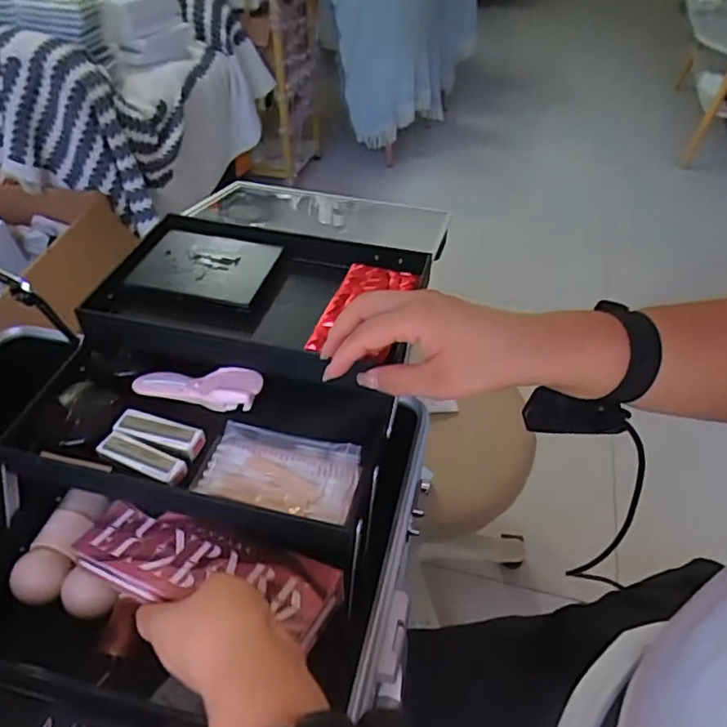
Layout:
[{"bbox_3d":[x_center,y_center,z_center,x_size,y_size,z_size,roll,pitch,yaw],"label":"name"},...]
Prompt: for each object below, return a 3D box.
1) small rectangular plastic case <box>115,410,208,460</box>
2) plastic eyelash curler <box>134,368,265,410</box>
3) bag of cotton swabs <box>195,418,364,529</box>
[{"bbox_3d":[-0.148,0.052,0.446,0.064,0.014,0.022,16,45,16],"label":"small rectangular plastic case"},{"bbox_3d":[-0.129,0.016,0.478,0.097,0.018,0.028,8,44,8],"label":"plastic eyelash curler"},{"bbox_3d":[-0.057,0.075,0.428,0.104,0.008,0.063,10,44,10],"label":"bag of cotton swabs"}]

